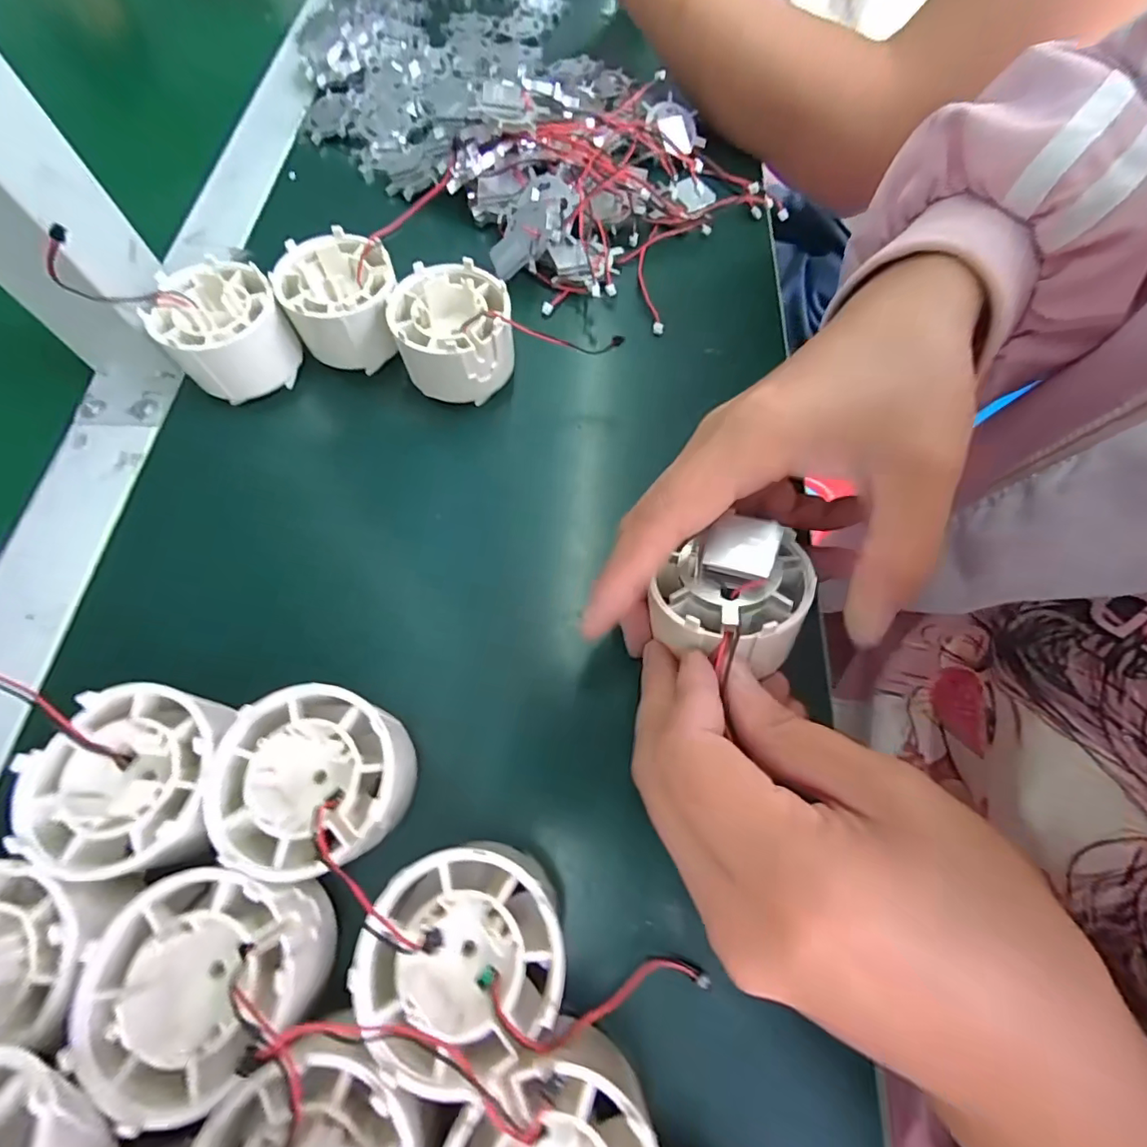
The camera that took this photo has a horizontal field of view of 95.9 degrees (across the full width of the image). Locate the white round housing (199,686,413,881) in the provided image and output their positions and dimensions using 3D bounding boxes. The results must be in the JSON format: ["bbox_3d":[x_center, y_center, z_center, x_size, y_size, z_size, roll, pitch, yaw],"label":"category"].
[{"bbox_3d":[-0.078,0.062,0.159,0.050,0.028,0.050,0,67,-1],"label":"white round housing"}]

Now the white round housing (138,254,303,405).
[{"bbox_3d":[-0.156,-0.108,0.236,0.050,0.040,0.050,0,67,-1],"label":"white round housing"}]

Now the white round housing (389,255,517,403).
[{"bbox_3d":[-0.053,-0.106,0.236,0.049,0.042,0.051,-12,68,-6],"label":"white round housing"}]

